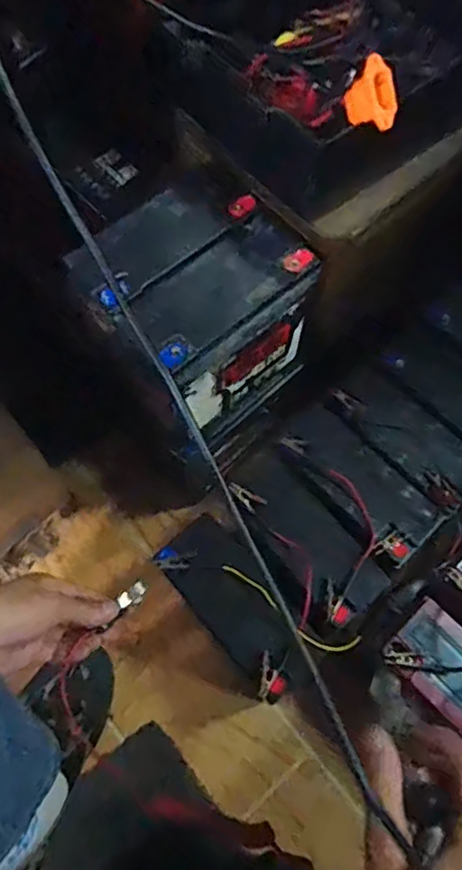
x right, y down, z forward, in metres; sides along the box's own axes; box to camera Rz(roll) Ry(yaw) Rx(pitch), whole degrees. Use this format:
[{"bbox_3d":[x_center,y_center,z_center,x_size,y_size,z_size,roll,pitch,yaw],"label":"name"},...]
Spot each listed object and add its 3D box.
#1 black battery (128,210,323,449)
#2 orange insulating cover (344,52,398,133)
[{"bbox_3d":[-0.005,-0.088,0.594,0.165,0.190,0.087,-39,72,-15],"label":"black battery"},{"bbox_3d":[0.097,-0.231,0.414,0.035,0.033,0.030,13,67,5],"label":"orange insulating cover"}]

